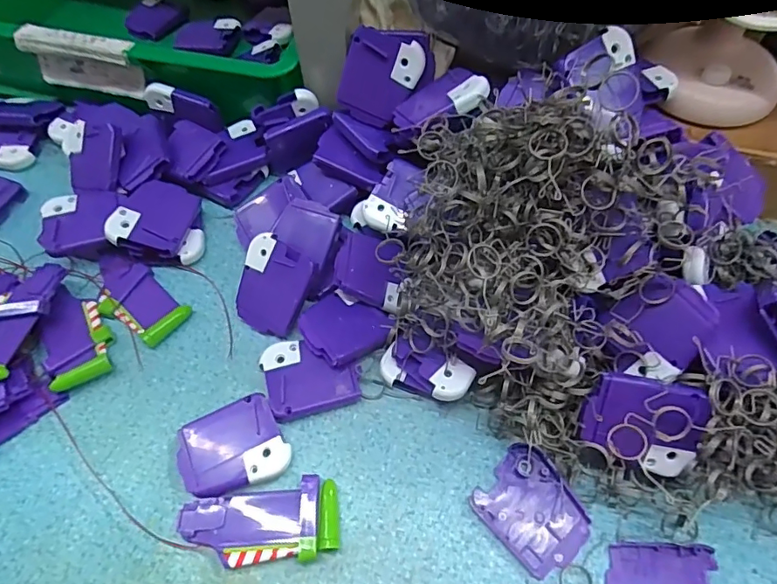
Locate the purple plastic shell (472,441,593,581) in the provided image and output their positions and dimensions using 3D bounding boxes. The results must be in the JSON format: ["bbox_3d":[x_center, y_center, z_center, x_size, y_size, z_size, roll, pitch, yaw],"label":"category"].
[{"bbox_3d":[0.084,0.125,0.293,0.051,0.007,0.060,-37,64,-19],"label":"purple plastic shell"}]

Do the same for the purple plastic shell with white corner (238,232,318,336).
[{"bbox_3d":[-0.080,-0.003,0.353,0.050,0.011,0.062,27,103,19],"label":"purple plastic shell with white corner"}]

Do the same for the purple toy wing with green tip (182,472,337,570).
[{"bbox_3d":[-0.073,0.132,0.290,0.089,0.010,0.040,-7,58,-3],"label":"purple toy wing with green tip"}]

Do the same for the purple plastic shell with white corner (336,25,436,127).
[{"bbox_3d":[-0.002,-0.154,0.367,0.060,0.065,0.016,17,33,1],"label":"purple plastic shell with white corner"}]

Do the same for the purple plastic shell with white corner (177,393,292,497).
[{"bbox_3d":[-0.096,0.095,0.311,0.061,0.010,0.052,-22,60,-12],"label":"purple plastic shell with white corner"}]

